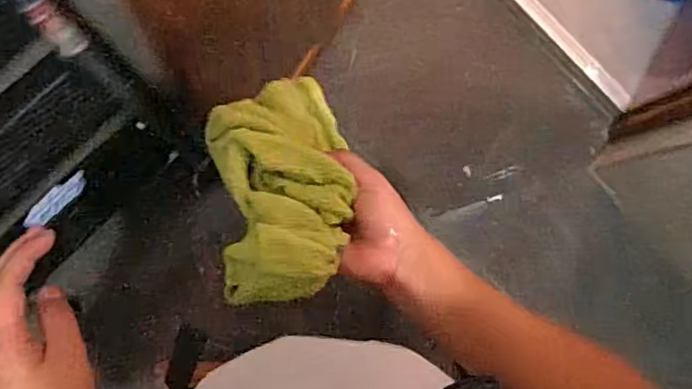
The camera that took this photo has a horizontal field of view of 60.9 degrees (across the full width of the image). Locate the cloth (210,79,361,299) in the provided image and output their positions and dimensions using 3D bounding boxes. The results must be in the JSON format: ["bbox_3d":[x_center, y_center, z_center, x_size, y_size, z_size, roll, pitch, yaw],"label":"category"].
[{"bbox_3d":[-0.044,-0.008,0.420,0.095,0.072,0.160,-9,84,-7],"label":"cloth"}]

